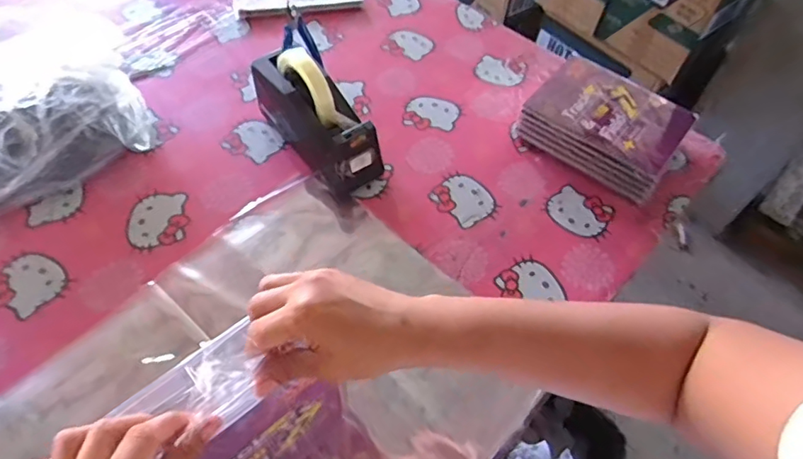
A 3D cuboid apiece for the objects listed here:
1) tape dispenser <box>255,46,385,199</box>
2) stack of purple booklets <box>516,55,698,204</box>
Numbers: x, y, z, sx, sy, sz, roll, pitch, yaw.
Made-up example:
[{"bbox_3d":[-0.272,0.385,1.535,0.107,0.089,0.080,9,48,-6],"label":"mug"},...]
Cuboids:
[{"bbox_3d":[-0.110,-0.153,0.691,0.076,0.132,0.201,-34,64,-24],"label":"tape dispenser"},{"bbox_3d":[0.286,-0.147,0.745,0.191,0.067,0.157,35,60,19],"label":"stack of purple booklets"}]

